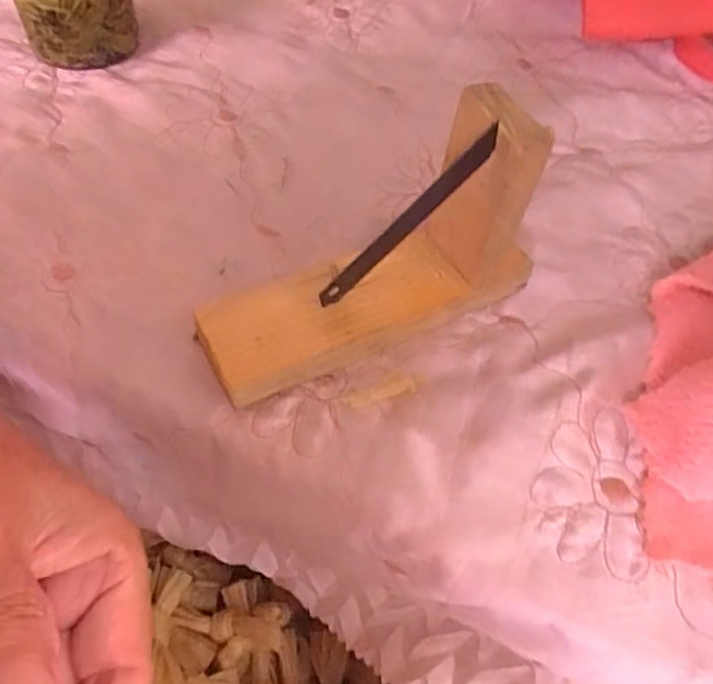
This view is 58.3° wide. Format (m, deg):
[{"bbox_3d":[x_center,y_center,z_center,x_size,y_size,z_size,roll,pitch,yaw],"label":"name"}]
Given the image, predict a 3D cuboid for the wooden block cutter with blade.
[{"bbox_3d":[0.008,-0.040,0.266,0.154,0.093,0.045,-24,59,-20],"label":"wooden block cutter with blade"}]

